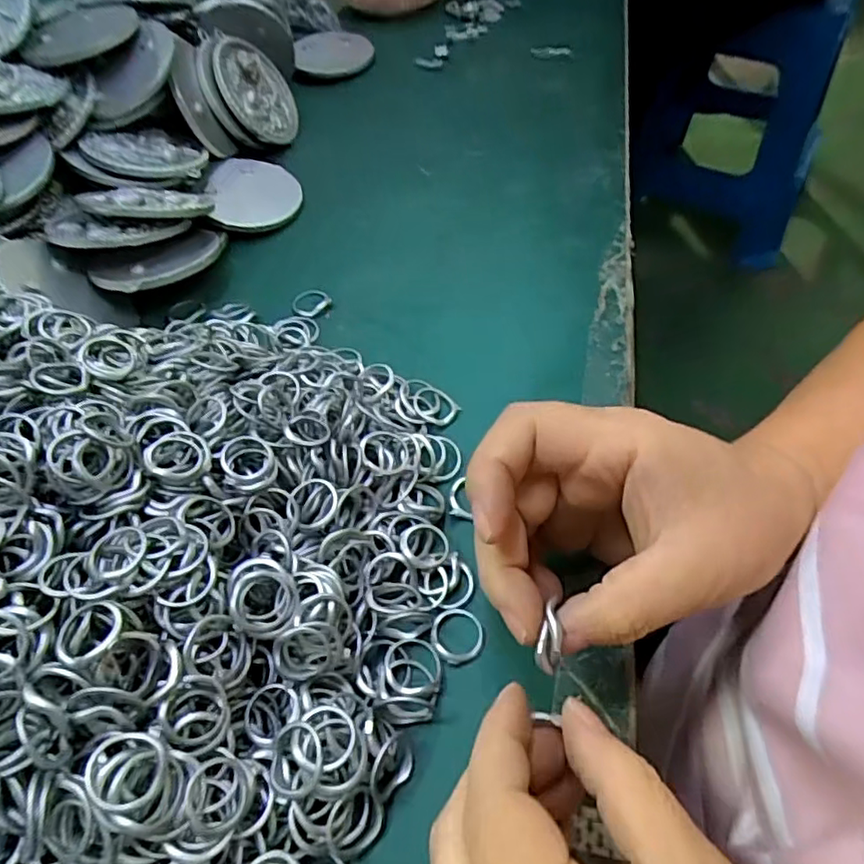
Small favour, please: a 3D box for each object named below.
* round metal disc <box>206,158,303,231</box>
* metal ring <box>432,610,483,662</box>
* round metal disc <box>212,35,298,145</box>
[{"bbox_3d":[-0.118,-0.157,0.412,0.058,0.004,0.067,14,56,-6],"label":"round metal disc"},{"bbox_3d":[0.010,0.079,0.243,0.020,0.004,0.021,-3,55,4],"label":"metal ring"},{"bbox_3d":[-0.123,-0.242,0.444,0.006,0.067,0.070,-13,87,36],"label":"round metal disc"}]

